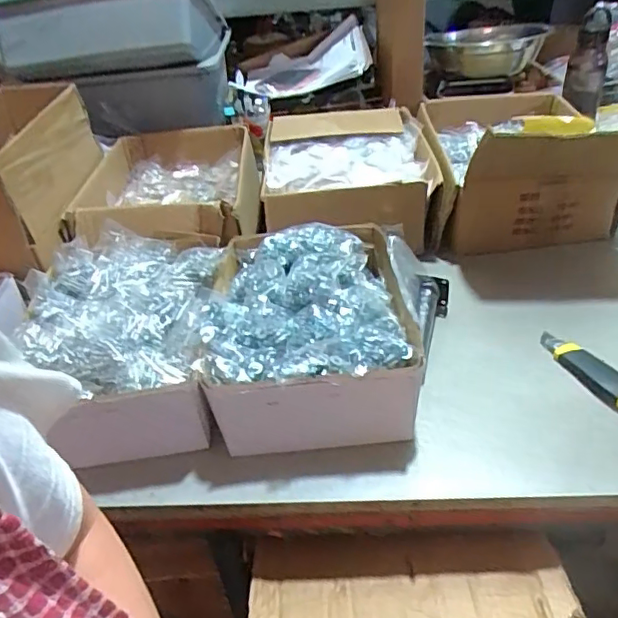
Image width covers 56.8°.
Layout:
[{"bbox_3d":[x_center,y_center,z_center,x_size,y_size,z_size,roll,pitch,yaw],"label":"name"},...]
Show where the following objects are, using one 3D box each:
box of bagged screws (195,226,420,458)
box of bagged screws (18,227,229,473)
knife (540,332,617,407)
[{"bbox_3d":[0.001,0.016,0.688,0.228,0.130,0.288,-5,38,2],"label":"box of bagged screws"},{"bbox_3d":[-0.216,0.031,0.688,0.223,0.101,0.292,-7,38,-1],"label":"box of bagged screws"},{"bbox_3d":[0.327,0.074,0.648,0.040,0.017,0.161,-24,42,-21],"label":"knife"}]

